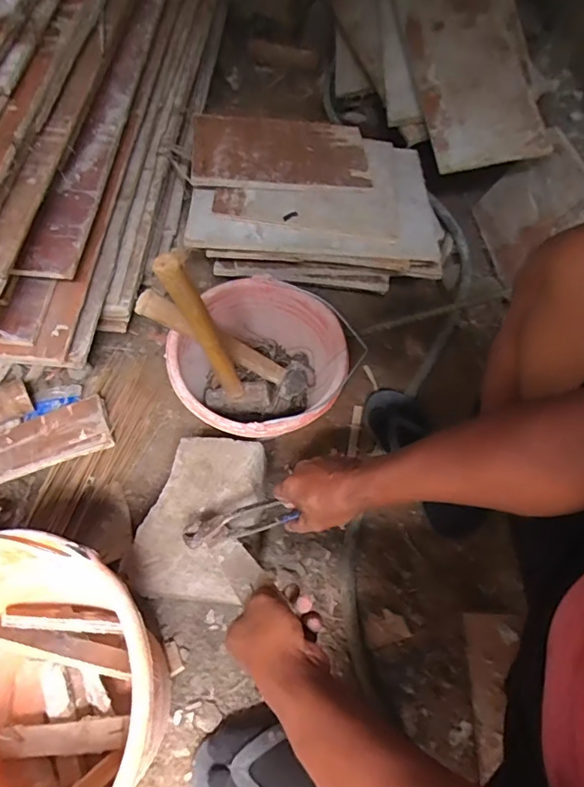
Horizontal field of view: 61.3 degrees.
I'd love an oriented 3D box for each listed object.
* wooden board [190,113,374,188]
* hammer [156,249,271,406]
[{"bbox_3d":[-0.023,-0.431,0.871,0.302,0.017,0.183,1,63,-5],"label":"wooden board"},{"bbox_3d":[-0.090,-0.060,0.635,0.105,0.306,0.043,-11,63,-5],"label":"hammer"}]

